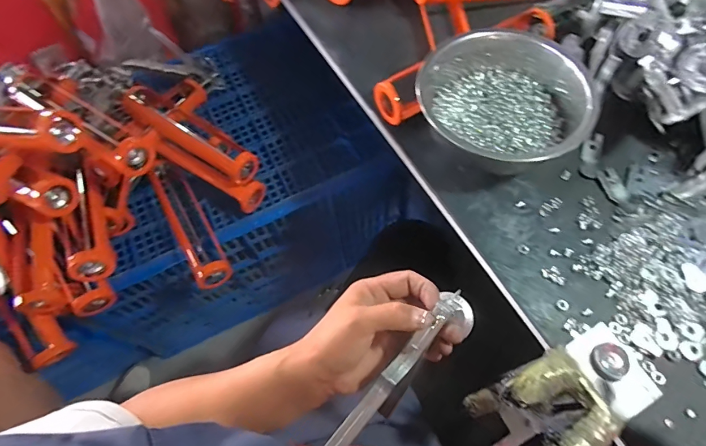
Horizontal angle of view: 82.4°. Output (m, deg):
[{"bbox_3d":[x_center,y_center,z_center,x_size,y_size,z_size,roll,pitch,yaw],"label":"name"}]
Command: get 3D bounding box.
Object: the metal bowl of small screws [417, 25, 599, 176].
[{"bbox_3d":[0.169,-0.136,0.462,0.151,0.089,0.158,-1,64,3],"label":"metal bowl of small screws"}]

